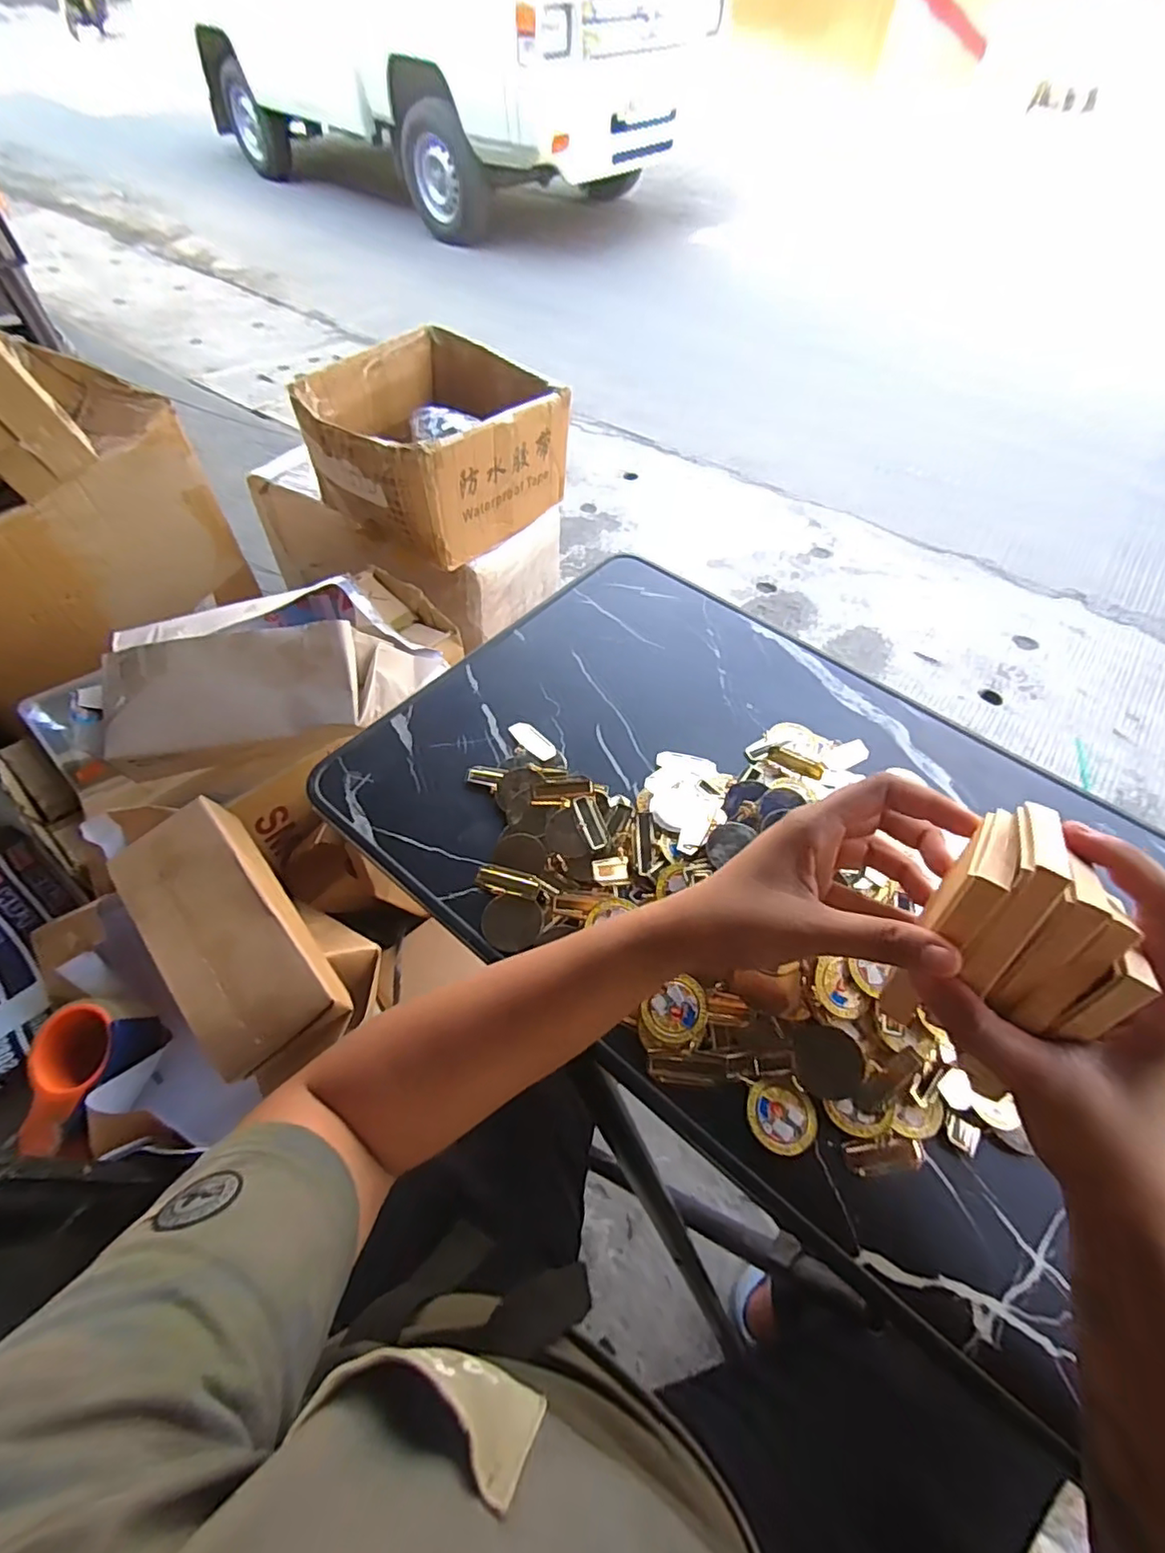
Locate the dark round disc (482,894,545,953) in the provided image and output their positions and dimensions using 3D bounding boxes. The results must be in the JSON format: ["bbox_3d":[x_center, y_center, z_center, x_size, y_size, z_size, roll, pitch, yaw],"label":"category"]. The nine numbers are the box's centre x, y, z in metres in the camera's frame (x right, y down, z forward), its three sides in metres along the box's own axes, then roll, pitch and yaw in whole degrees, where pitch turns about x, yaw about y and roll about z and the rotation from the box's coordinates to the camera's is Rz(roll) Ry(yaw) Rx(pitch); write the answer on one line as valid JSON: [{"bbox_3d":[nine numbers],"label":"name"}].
[{"bbox_3d":[-0.044,0.092,0.381,0.038,0.004,0.034,15,58,8],"label":"dark round disc"}]

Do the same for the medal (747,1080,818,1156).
[{"bbox_3d":[0.108,0.184,0.329,0.037,0.004,0.034,1,57,-1],"label":"medal"}]

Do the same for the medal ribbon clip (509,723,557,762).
[{"bbox_3d":[-0.038,-0.028,0.469,0.045,0.006,0.020,40,65,22],"label":"medal ribbon clip"}]

